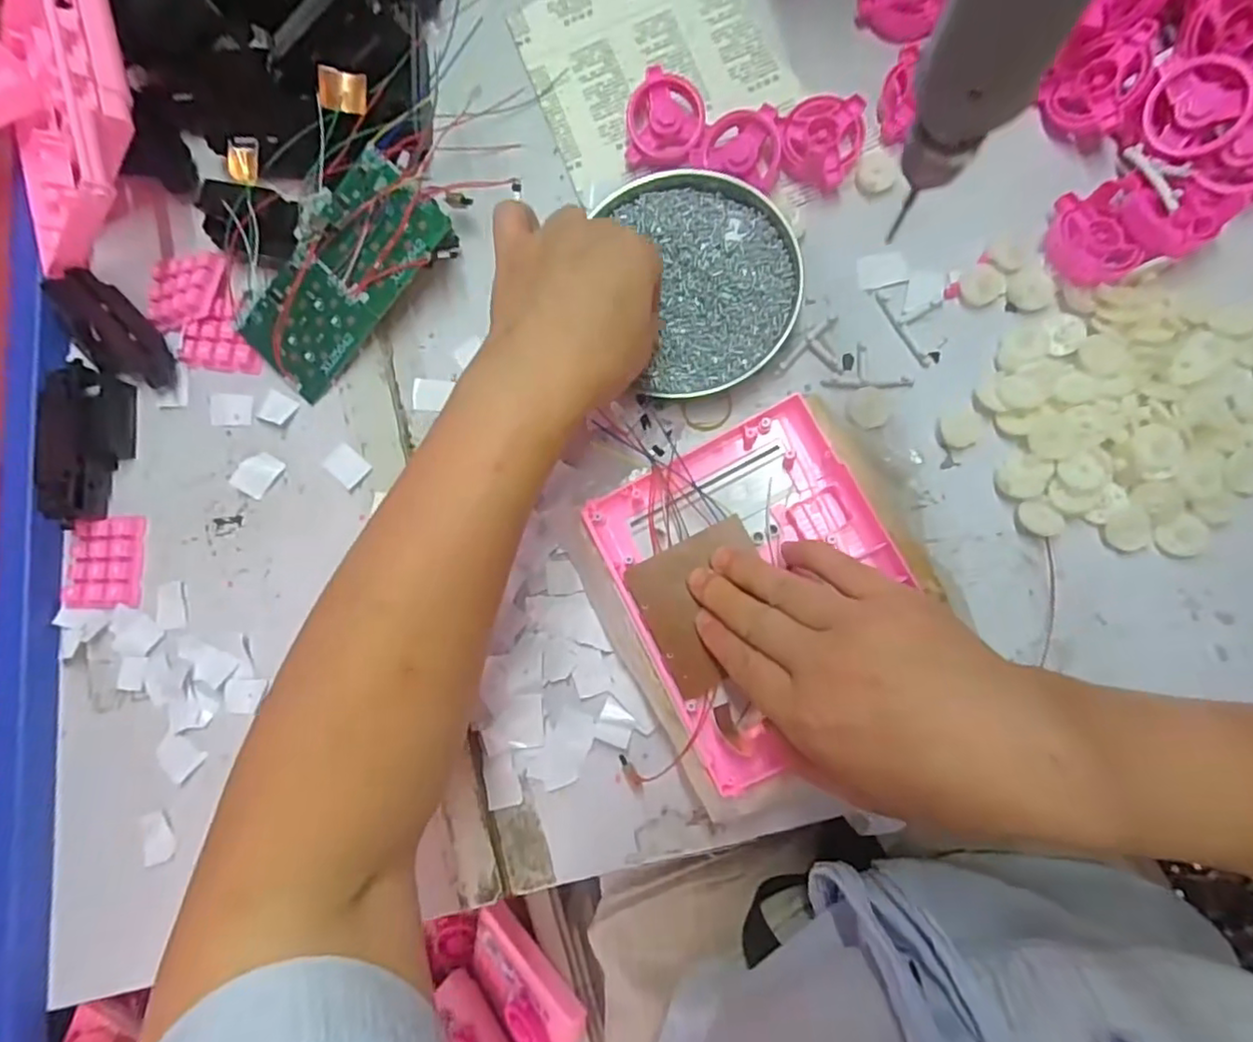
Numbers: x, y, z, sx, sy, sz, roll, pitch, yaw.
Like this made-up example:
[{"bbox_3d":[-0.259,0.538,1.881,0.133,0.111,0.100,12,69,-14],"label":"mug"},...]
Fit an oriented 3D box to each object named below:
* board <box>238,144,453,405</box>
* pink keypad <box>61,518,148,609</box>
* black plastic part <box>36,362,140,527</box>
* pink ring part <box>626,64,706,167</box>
[{"bbox_3d":[-0.174,-0.148,0.389,0.067,0.008,0.141,45,104,-3],"label":"board"},{"bbox_3d":[-0.336,0.027,0.407,0.047,0.009,0.057,0,87,-2],"label":"pink keypad"},{"bbox_3d":[-0.347,-0.050,0.408,0.036,0.034,0.100,-2,83,7],"label":"black plastic part"},{"bbox_3d":[0.024,-0.247,0.393,0.047,0.014,0.052,3,109,12],"label":"pink ring part"}]

